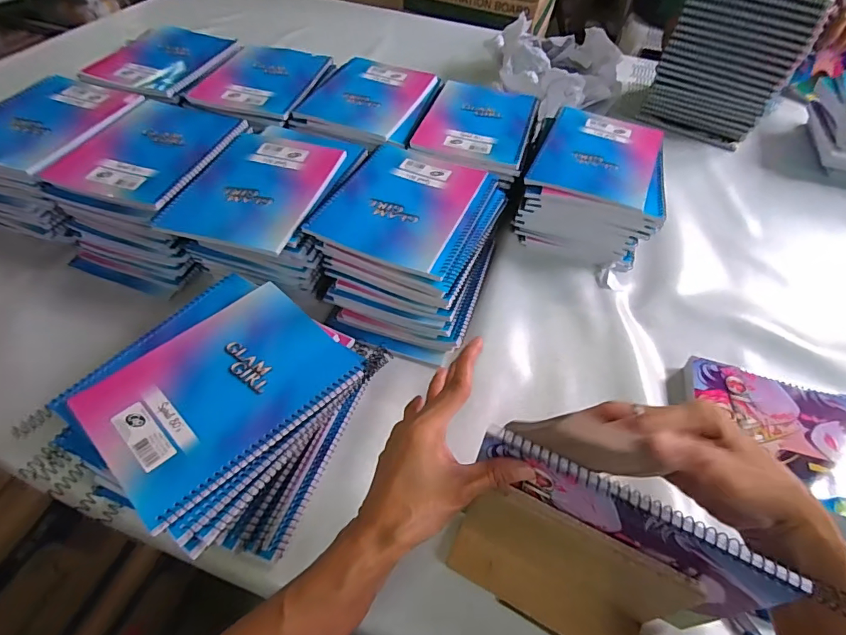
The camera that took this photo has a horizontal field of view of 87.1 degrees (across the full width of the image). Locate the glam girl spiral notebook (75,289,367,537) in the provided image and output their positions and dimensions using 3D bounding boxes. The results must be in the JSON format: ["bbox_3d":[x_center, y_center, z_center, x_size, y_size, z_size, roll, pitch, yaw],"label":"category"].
[{"bbox_3d":[-0.175,0.057,0.391,0.154,0.015,0.196,38,59,23],"label":"glam girl spiral notebook"}]

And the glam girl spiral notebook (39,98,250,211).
[{"bbox_3d":[-0.335,-0.210,0.552,0.158,0.011,0.192,14,52,7],"label":"glam girl spiral notebook"}]

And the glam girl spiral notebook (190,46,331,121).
[{"bbox_3d":[-0.242,-0.373,0.687,0.159,0.008,0.216,13,52,6],"label":"glam girl spiral notebook"}]

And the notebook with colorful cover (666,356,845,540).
[{"bbox_3d":[0.374,0.126,0.459,0.209,0.031,0.141,19,53,13],"label":"notebook with colorful cover"}]

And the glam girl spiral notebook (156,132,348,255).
[{"bbox_3d":[-0.190,-0.153,0.520,0.152,0.011,0.199,16,53,9],"label":"glam girl spiral notebook"}]

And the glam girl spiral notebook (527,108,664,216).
[{"bbox_3d":[0.238,-0.220,0.605,0.150,0.014,0.199,21,54,13],"label":"glam girl spiral notebook"}]

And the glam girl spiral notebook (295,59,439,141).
[{"bbox_3d":[-0.080,-0.338,0.672,0.160,0.008,0.206,18,53,10],"label":"glam girl spiral notebook"}]

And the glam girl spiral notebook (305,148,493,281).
[{"bbox_3d":[-0.023,-0.136,0.517,0.149,0.012,0.191,19,53,11],"label":"glam girl spiral notebook"}]

